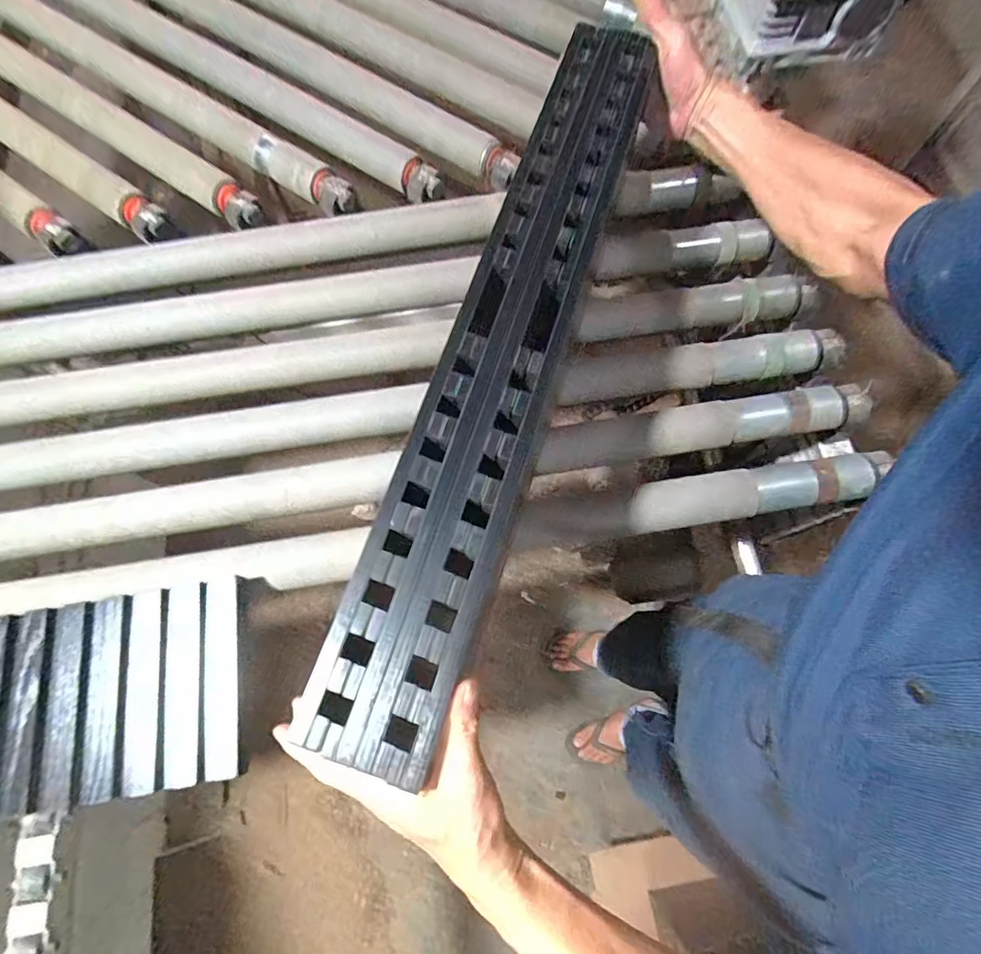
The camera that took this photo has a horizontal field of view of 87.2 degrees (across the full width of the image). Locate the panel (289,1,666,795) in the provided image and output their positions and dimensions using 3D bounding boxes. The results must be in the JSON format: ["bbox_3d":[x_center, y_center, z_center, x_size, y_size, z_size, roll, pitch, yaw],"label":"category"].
[{"bbox_3d":[0.021,-0.128,0.415,0.093,0.018,0.667,17,72,6],"label":"panel"}]

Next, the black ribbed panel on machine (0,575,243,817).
[{"bbox_3d":[-0.515,0.228,0.477,0.561,0.033,0.172,-9,71,-3],"label":"black ribbed panel on machine"}]

